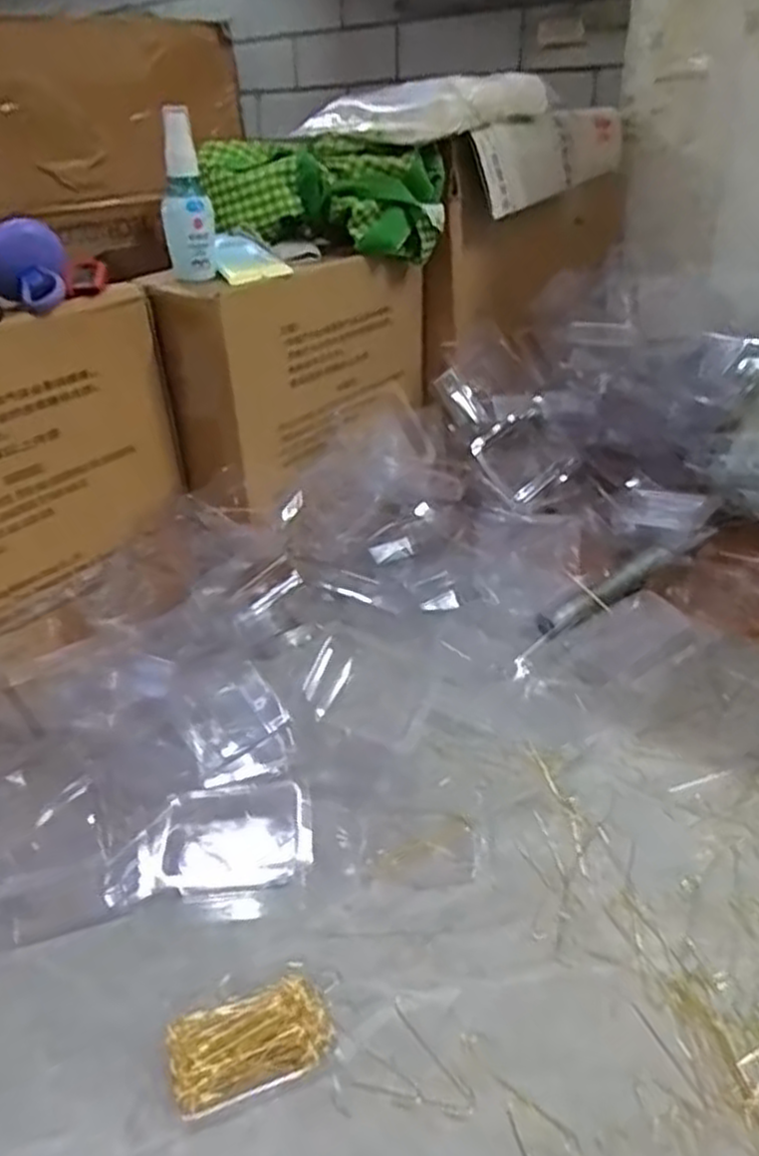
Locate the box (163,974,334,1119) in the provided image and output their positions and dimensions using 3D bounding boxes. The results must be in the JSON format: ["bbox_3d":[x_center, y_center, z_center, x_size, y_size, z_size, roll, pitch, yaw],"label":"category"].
[{"bbox_3d":[-0.058,0.216,0.365,0.073,0.026,0.040,-11,32,-15],"label":"box"}]

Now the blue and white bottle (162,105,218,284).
[{"bbox_3d":[-0.147,-0.284,0.606,0.037,0.128,0.030,-9,31,-12],"label":"blue and white bottle"}]

